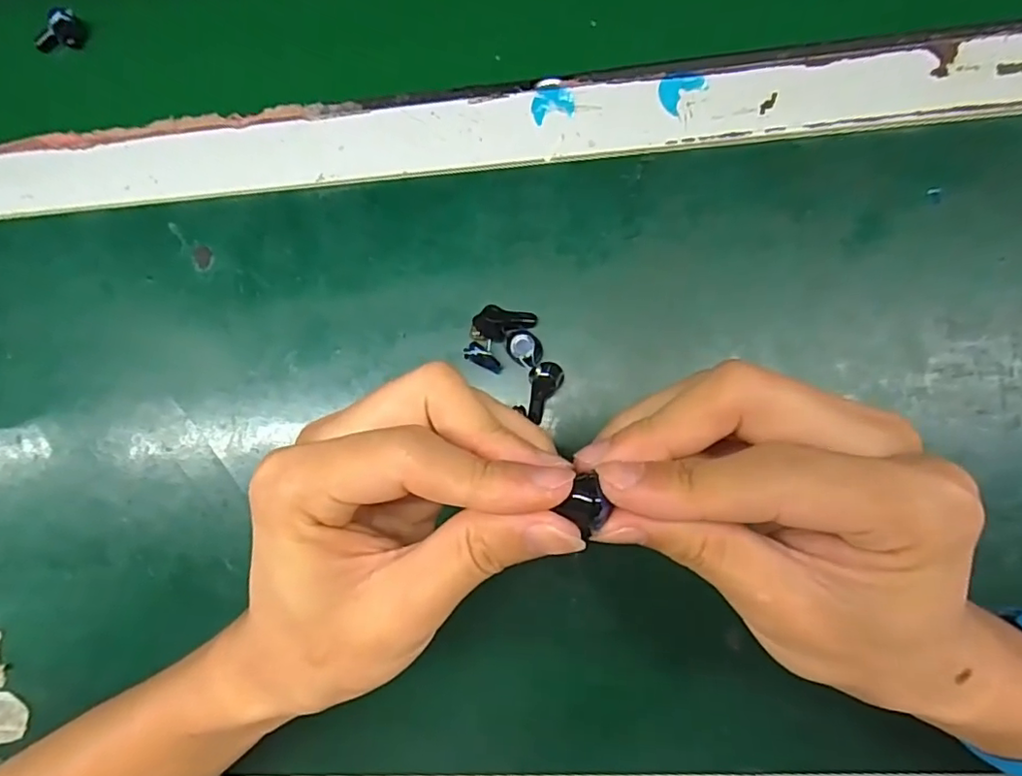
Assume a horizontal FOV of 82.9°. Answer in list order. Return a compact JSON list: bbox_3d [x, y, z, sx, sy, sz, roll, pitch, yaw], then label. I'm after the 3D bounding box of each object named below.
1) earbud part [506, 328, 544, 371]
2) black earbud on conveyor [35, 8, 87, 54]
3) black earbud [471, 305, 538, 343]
[{"bbox_3d":[0.007,-0.020,0.288,0.019,0.008,0.015,41,89,9],"label":"earbud part"},{"bbox_3d":[-0.264,-0.206,0.338,0.030,0.016,0.013,-36,81,1],"label":"black earbud on conveyor"},{"bbox_3d":[-0.003,-0.030,0.287,0.029,0.013,0.017,10,84,8],"label":"black earbud"}]

